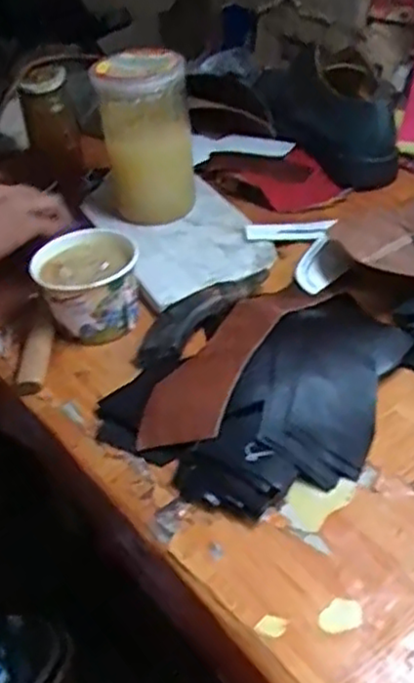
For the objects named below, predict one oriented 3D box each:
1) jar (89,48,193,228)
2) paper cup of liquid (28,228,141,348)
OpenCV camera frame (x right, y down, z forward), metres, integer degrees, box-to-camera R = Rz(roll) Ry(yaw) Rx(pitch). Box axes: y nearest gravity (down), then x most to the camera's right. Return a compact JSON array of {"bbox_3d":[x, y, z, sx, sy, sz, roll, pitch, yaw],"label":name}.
[{"bbox_3d":[-0.065,-0.224,0.781,0.096,0.162,0.099,-6,40,2],"label":"jar"},{"bbox_3d":[-0.111,-0.055,0.671,0.095,0.072,0.096,-15,40,-9],"label":"paper cup of liquid"}]

